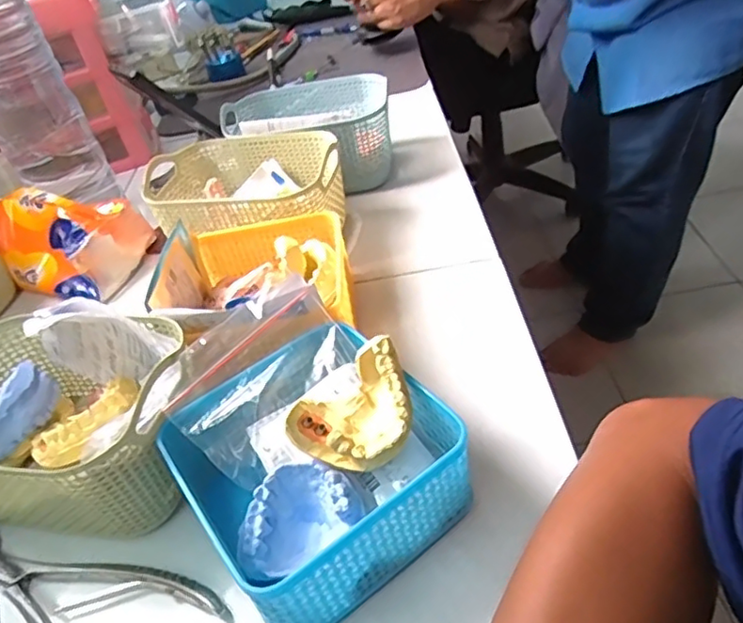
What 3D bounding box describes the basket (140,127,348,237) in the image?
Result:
[{"bbox_3d":[-0.112,-0.103,0.560,0.176,0.074,0.126,-3,41,12],"label":"basket"}]

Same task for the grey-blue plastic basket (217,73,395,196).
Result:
[{"bbox_3d":[-0.068,-0.188,0.646,0.176,0.086,0.129,0,42,15],"label":"grey-blue plastic basket"}]

